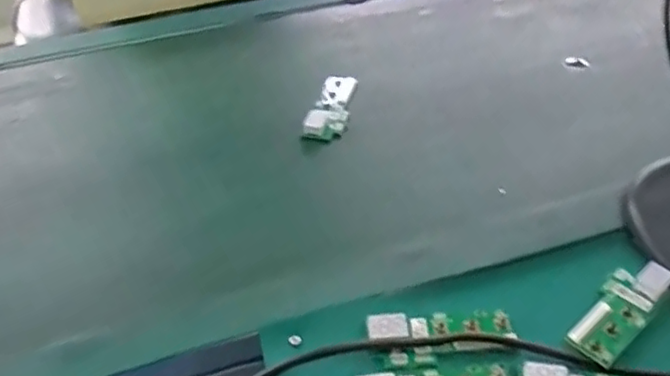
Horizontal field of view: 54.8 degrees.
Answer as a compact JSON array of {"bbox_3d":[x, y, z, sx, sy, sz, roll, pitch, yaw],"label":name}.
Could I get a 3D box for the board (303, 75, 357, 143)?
[{"bbox_3d":[-0.001,-0.081,0.637,0.036,0.012,0.109,8,45,12],"label":"board"}]

